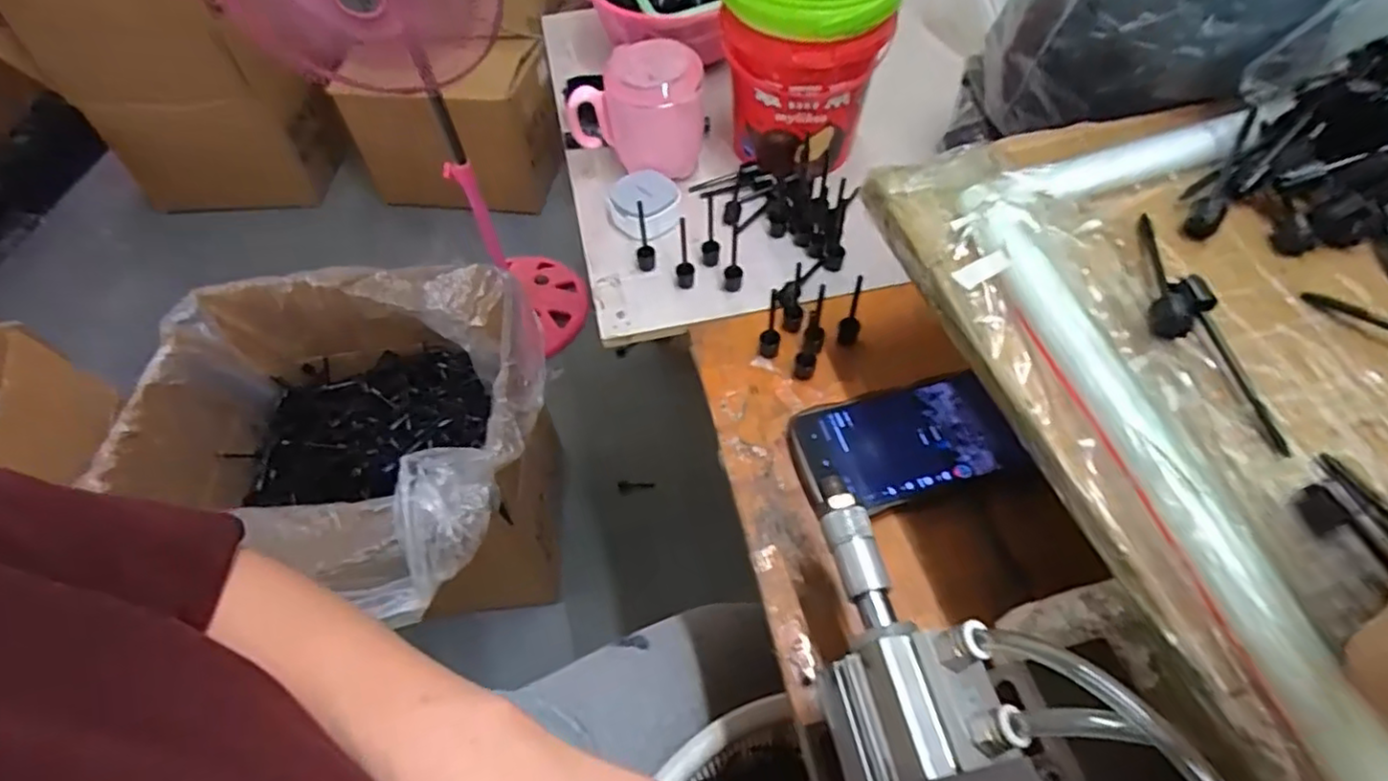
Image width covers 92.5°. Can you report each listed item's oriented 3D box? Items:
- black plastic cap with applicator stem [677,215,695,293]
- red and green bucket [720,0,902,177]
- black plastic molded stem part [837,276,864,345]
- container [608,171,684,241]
[{"bbox_3d":[-0.007,-0.102,0.498,0.013,0.059,0.016,-5,56,-2],"label":"black plastic cap with applicator stem"},{"bbox_3d":[0.088,-0.264,0.543,0.128,0.154,0.115,4,56,5],"label":"red and green bucket"},{"bbox_3d":[0.111,-0.054,0.459,0.015,0.063,0.011,17,58,13],"label":"black plastic molded stem part"},{"bbox_3d":[-0.042,-0.152,0.548,0.052,0.033,0.053,-1,56,1],"label":"container"}]

